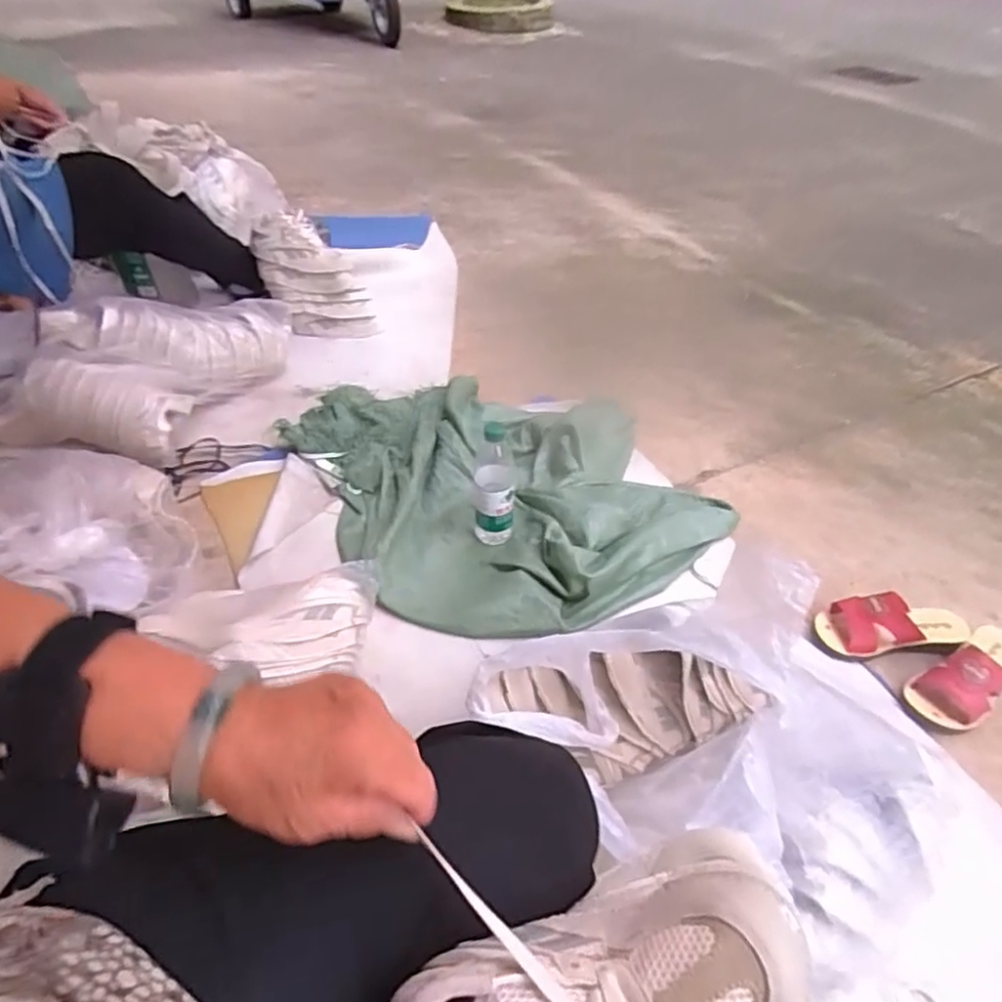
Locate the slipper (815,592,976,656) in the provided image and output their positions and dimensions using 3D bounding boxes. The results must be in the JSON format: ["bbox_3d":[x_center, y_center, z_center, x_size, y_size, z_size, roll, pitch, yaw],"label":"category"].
[{"bbox_3d":[0.579,0.185,0.968,0.216,0.068,0.084,2,43,-5],"label":"slipper"}]

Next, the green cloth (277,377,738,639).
[{"bbox_3d":[0.012,-0.035,1.128,0.602,0.085,0.571,-14,47,-20],"label":"green cloth"}]

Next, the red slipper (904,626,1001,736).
[{"bbox_3d":[0.658,0.242,0.912,0.212,0.068,0.085,-20,49,-25],"label":"red slipper"}]

